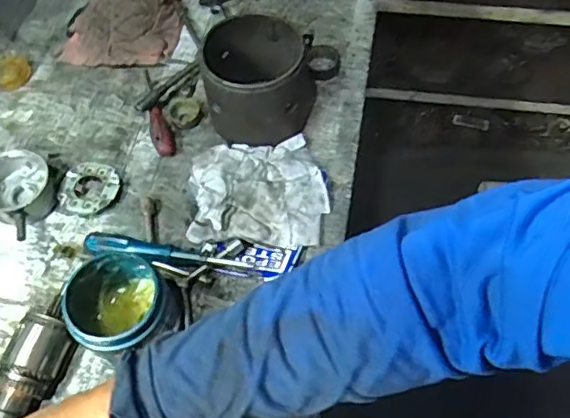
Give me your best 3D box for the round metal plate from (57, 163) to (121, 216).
[{"bbox_3d":[-0.229,-0.024,0.676,0.065,0.018,0.068,-1,59,2],"label":"round metal plate"}]

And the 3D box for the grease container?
[{"bbox_3d":[-0.153,0.094,0.552,0.093,0.096,0.098,-1,59,2],"label":"grease container"}]

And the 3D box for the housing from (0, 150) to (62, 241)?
[{"bbox_3d":[-0.318,-0.026,0.666,0.108,0.035,0.096,22,62,15],"label":"housing"}]

